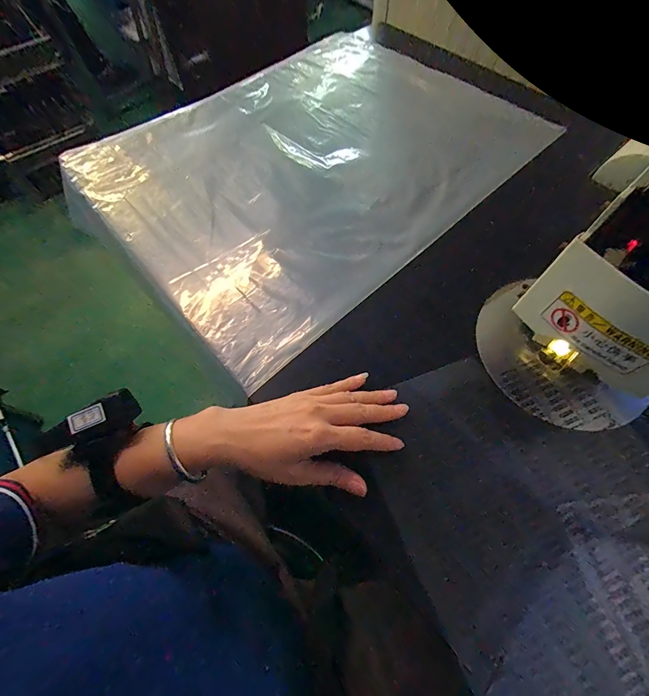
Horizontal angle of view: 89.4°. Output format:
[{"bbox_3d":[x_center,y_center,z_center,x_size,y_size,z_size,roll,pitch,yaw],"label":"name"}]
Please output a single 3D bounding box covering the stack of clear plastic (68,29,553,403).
[{"bbox_3d":[-0.011,-0.307,0.501,0.478,0.017,0.642,40,71,20],"label":"stack of clear plastic"}]

